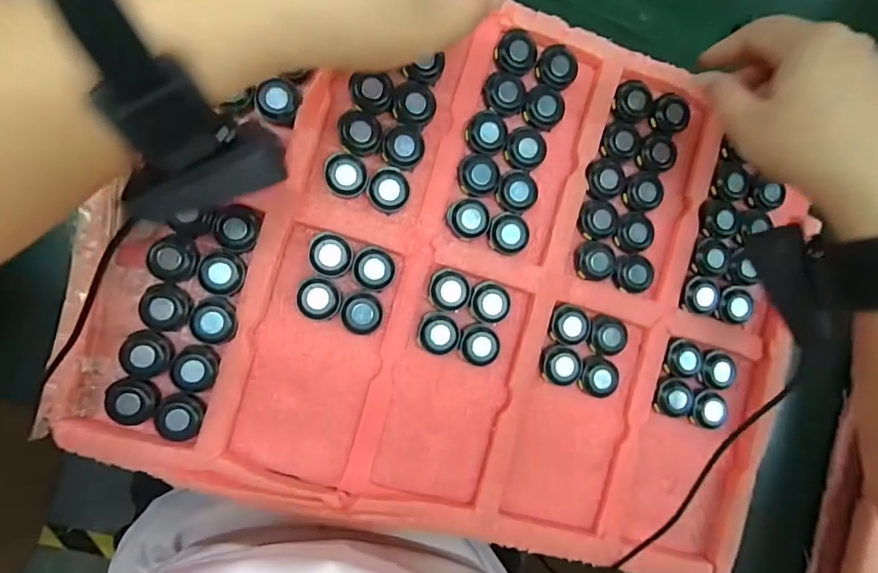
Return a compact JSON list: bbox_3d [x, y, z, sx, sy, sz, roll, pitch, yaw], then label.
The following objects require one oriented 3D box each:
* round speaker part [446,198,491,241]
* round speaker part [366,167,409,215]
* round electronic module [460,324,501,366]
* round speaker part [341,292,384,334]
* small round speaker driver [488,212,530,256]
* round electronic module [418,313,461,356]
[{"bbox_3d":[0.022,-0.049,0.327,0.030,0.007,0.030,0,88,-10],"label":"round speaker part"},{"bbox_3d":[-0.035,-0.068,0.319,0.028,0.007,0.030,9,86,-10],"label":"round speaker part"},{"bbox_3d":[0.029,0.042,0.334,0.027,0.017,0.029,0,88,-10],"label":"round electronic module"},{"bbox_3d":[-0.053,0.019,0.318,0.027,0.015,0.028,7,86,-10],"label":"round speaker part"},{"bbox_3d":[0.051,-0.038,0.332,0.028,0.005,0.030,-4,88,-10],"label":"small round speaker driver"},{"bbox_3d":[0.001,0.034,0.327,0.029,0.015,0.029,0,88,-10],"label":"round electronic module"}]

